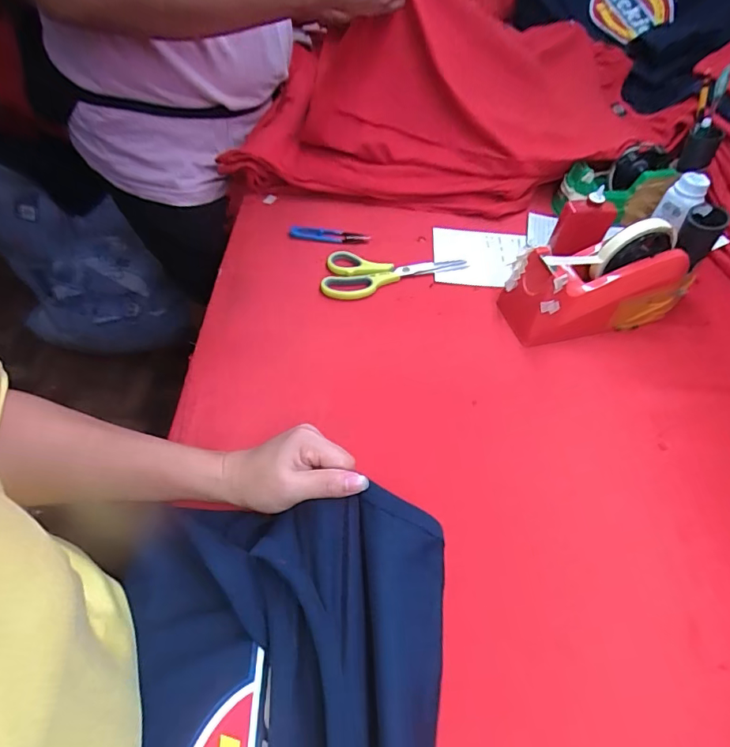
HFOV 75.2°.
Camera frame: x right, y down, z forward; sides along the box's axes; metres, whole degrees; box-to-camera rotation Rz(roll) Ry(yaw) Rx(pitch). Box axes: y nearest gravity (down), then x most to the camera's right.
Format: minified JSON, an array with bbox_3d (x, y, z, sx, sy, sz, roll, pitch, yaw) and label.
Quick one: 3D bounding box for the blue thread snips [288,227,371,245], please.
[{"bbox_3d":[-0.048,-0.185,0.634,0.106,0.010,0.019,6,53,1],"label":"blue thread snips"}]

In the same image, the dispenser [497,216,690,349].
[{"bbox_3d":[0.260,-0.102,0.518,0.199,0.112,0.065,-9,54,-10],"label":"dispenser"}]

